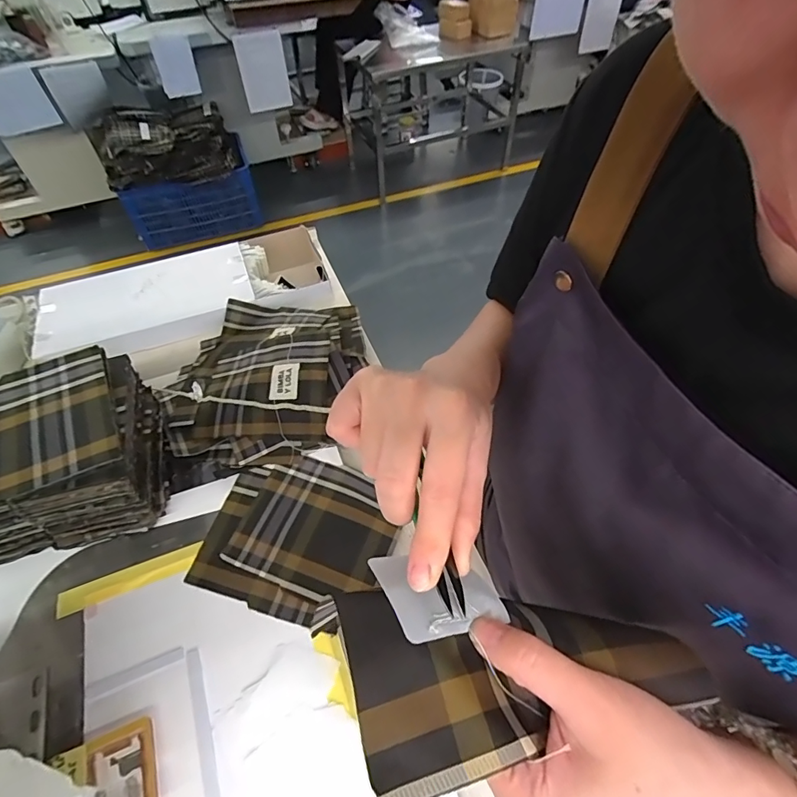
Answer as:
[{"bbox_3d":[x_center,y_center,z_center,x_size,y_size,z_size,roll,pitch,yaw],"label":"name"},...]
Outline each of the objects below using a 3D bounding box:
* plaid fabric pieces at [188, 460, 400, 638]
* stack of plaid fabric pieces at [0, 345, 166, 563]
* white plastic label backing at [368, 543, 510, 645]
[{"bbox_3d":[-0.105,0.142,0.486,0.185,0.007,0.164,17,55,11],"label":"plaid fabric pieces"},{"bbox_3d":[-0.352,0.063,0.475,0.179,0.127,0.158,-15,55,-10],"label":"stack of plaid fabric pieces"},{"bbox_3d":[0.019,0.089,0.218,0.051,0.007,0.049,-11,35,-19],"label":"white plastic label backing"}]

